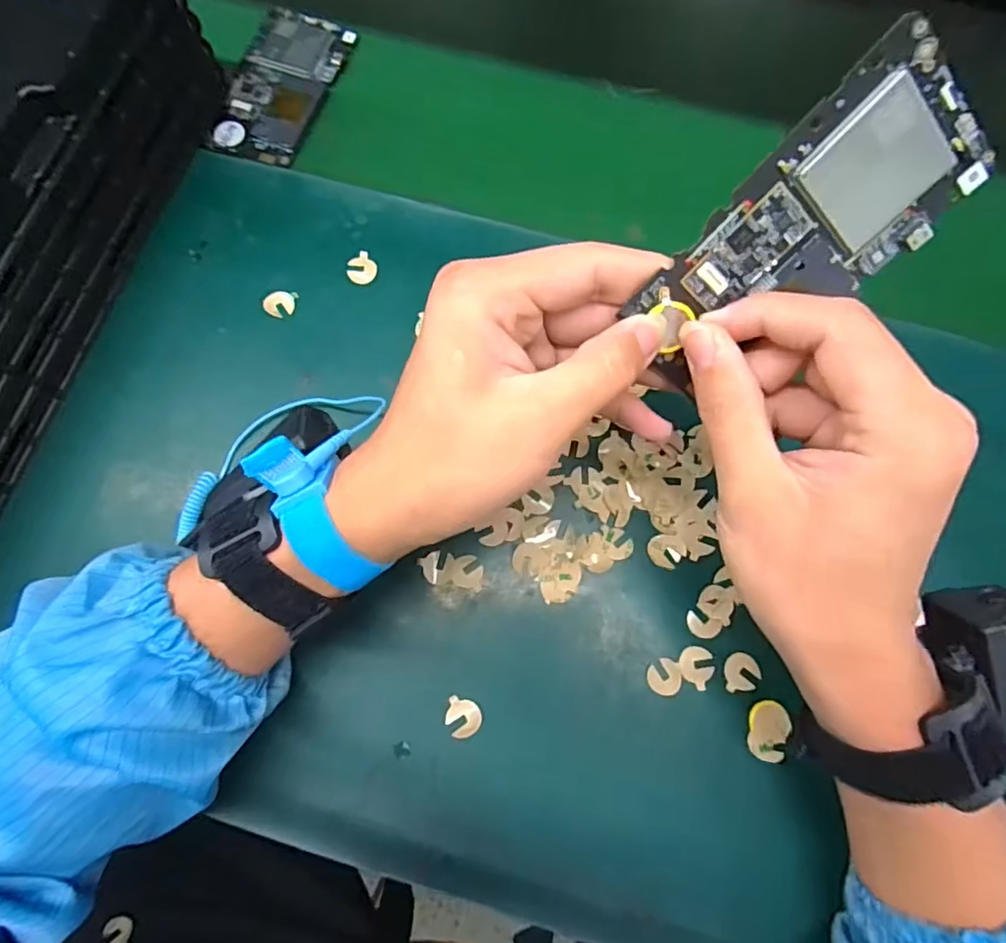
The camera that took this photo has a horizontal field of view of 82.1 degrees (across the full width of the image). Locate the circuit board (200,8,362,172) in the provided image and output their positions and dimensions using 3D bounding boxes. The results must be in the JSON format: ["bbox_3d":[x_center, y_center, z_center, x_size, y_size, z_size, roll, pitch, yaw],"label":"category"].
[{"bbox_3d":[-0.152,-0.267,0.398,0.066,0.010,0.126,16,74,4],"label":"circuit board"}]

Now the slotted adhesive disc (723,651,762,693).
[{"bbox_3d":[0.121,0.102,0.293,0.017,0.004,0.018,-3,78,12],"label":"slotted adhesive disc"}]

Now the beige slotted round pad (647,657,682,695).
[{"bbox_3d":[0.083,0.105,0.293,0.017,0.004,0.017,0,74,-1],"label":"beige slotted round pad"}]

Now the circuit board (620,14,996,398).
[{"bbox_3d":[0.105,-0.081,0.208,0.063,0.006,0.124,36,116,-25],"label":"circuit board"}]

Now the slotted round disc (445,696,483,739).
[{"bbox_3d":[-0.020,0.124,0.288,0.018,0.004,0.017,0,74,-1],"label":"slotted round disc"}]

